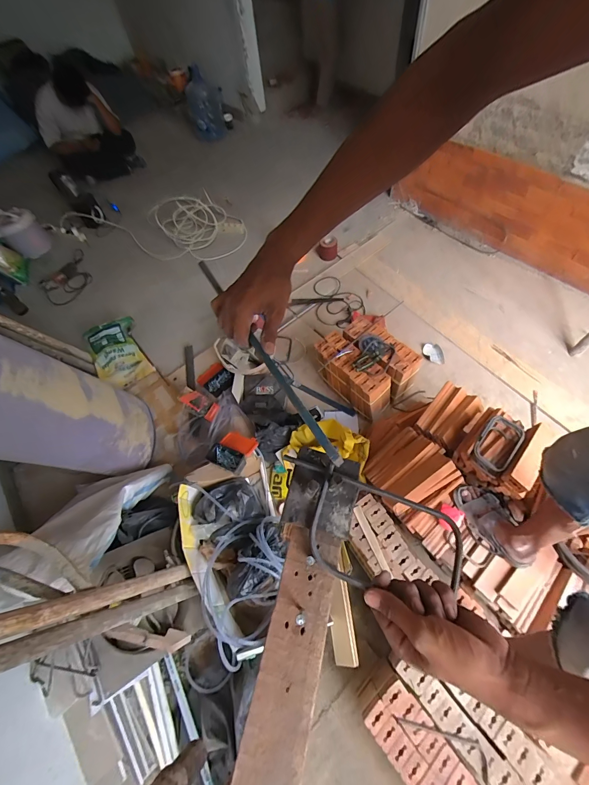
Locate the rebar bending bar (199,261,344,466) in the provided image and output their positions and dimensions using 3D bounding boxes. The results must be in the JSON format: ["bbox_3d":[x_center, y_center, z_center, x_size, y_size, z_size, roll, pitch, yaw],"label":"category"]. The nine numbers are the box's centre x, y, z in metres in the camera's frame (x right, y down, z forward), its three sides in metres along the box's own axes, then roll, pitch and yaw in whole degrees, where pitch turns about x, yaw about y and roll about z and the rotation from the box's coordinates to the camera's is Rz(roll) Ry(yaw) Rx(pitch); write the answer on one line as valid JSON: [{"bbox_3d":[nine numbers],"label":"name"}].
[{"bbox_3d":[-0.042,-0.050,0.430,0.012,0.017,0.344,-30,65,-12],"label":"rebar bending bar"}]

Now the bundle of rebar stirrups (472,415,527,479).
[{"bbox_3d":[0.620,0.152,0.999,0.104,0.030,0.209,36,69,23],"label":"bundle of rebar stirrups"}]

